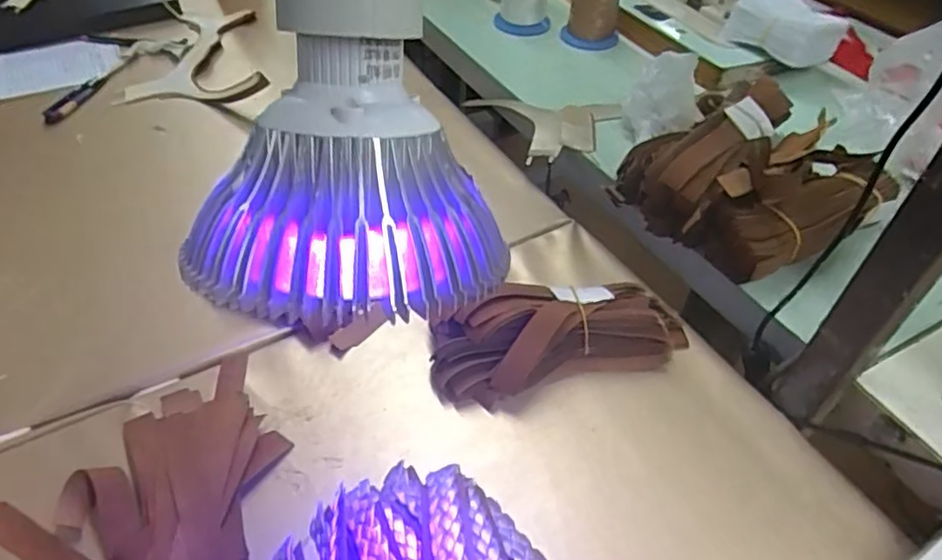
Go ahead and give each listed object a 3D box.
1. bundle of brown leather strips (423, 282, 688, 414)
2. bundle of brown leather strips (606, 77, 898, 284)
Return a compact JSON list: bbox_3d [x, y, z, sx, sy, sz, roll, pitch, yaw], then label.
[{"bbox_3d":[0.062,0.030,0.476,0.191,0.047,0.092,-12,48,-13],"label":"bundle of brown leather strips"},{"bbox_3d":[0.234,-0.088,0.536,0.181,0.070,0.168,-29,53,-26],"label":"bundle of brown leather strips"}]

